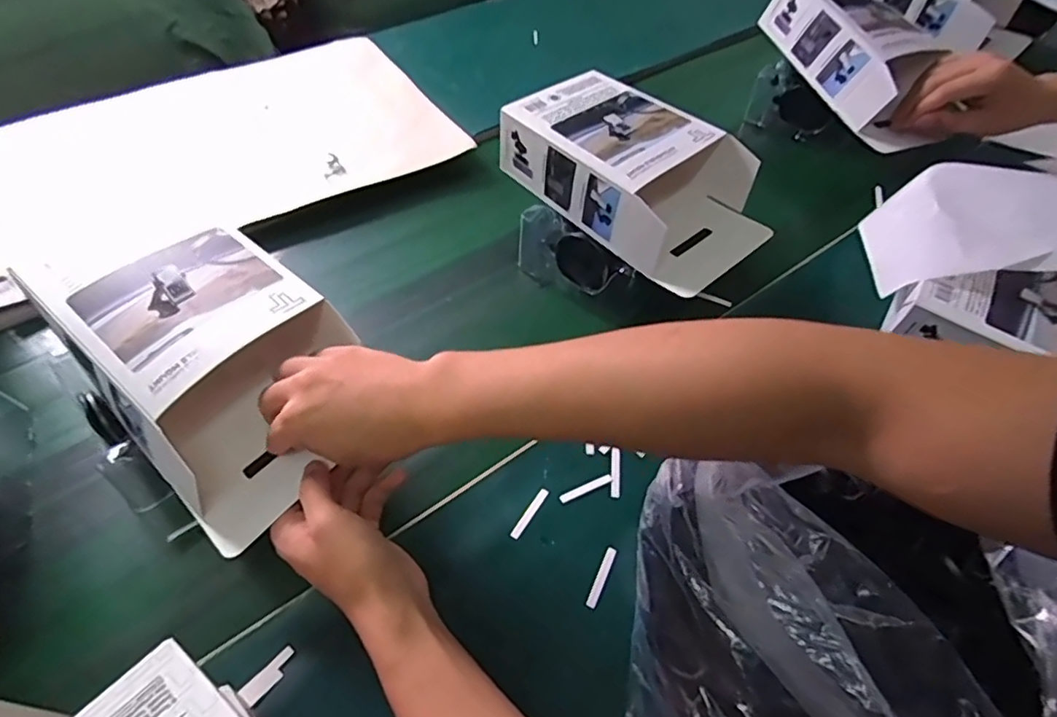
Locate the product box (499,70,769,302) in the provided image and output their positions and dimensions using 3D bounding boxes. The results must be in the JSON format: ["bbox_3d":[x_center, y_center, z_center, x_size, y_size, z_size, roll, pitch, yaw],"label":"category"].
[{"bbox_3d":[0.104,-0.181,0.570,0.143,0.080,0.251,-37,66,-22],"label":"product box"}]

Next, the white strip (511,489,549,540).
[{"bbox_3d":[0.001,0.119,0.453,0.008,0.004,0.046,19,52,30],"label":"white strip"}]

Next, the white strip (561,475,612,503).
[{"bbox_3d":[0.046,0.103,0.467,0.044,0.004,0.006,-20,61,-14],"label":"white strip"}]

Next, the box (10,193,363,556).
[{"bbox_3d":[-0.222,-0.005,0.415,0.225,0.082,0.146,39,65,21],"label":"box"}]

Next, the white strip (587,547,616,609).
[{"bbox_3d":[0.053,0.157,0.422,0.007,0.005,0.045,23,60,13],"label":"white strip"}]

